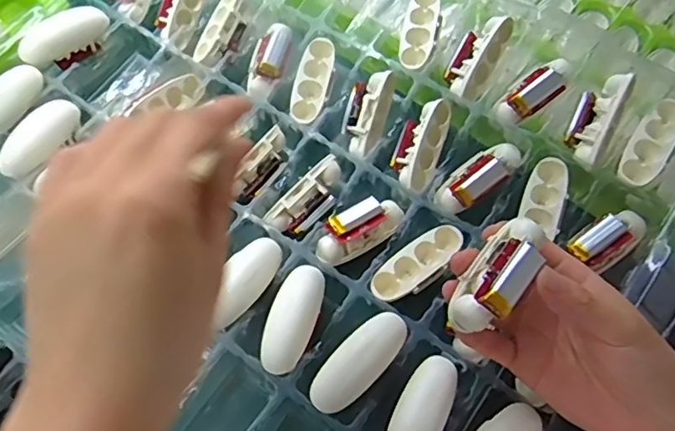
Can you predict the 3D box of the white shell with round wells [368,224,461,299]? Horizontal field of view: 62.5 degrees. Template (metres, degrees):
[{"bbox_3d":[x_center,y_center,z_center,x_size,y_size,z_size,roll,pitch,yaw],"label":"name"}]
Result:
[{"bbox_3d":[0.051,0.031,0.346,0.064,0.016,0.025,-33,68,-17],"label":"white shell with round wells"}]

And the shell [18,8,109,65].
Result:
[{"bbox_3d":[-0.201,-0.133,0.407,0.064,0.014,0.022,-33,68,-17],"label":"shell"}]

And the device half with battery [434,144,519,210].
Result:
[{"bbox_3d":[0.092,-0.026,0.361,0.062,0.022,0.027,-37,66,-3],"label":"device half with battery"}]

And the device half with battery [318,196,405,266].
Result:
[{"bbox_3d":[0.014,0.008,0.357,0.061,0.020,0.023,-25,66,-14],"label":"device half with battery"}]

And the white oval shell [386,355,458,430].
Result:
[{"bbox_3d":[0.046,0.106,0.303,0.026,0.010,0.064,26,65,11],"label":"white oval shell"}]

